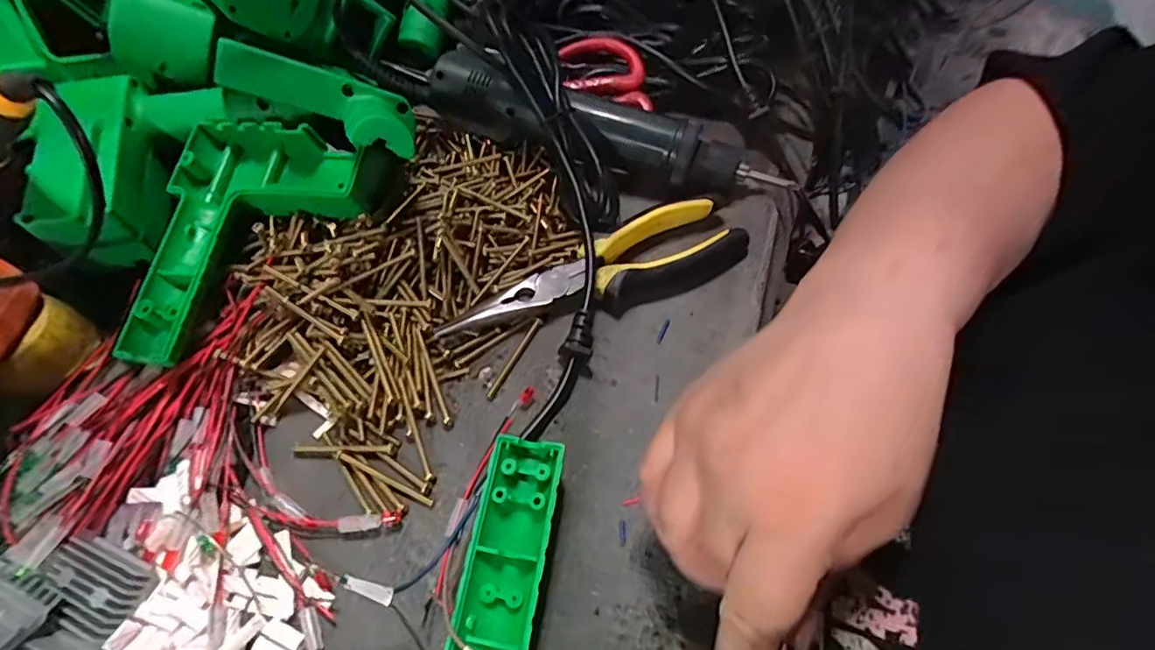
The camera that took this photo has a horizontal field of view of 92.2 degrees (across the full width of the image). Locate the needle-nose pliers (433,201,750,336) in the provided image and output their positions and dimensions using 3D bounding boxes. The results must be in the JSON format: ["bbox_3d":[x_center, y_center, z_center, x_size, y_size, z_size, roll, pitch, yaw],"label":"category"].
[{"bbox_3d":[0.014,-0.030,0.333,0.182,0.019,0.045,-21,61,-10],"label":"needle-nose pliers"}]

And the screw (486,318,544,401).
[{"bbox_3d":[-0.035,0.018,0.312,0.004,0.005,0.056,23,63,15],"label":"screw"}]

